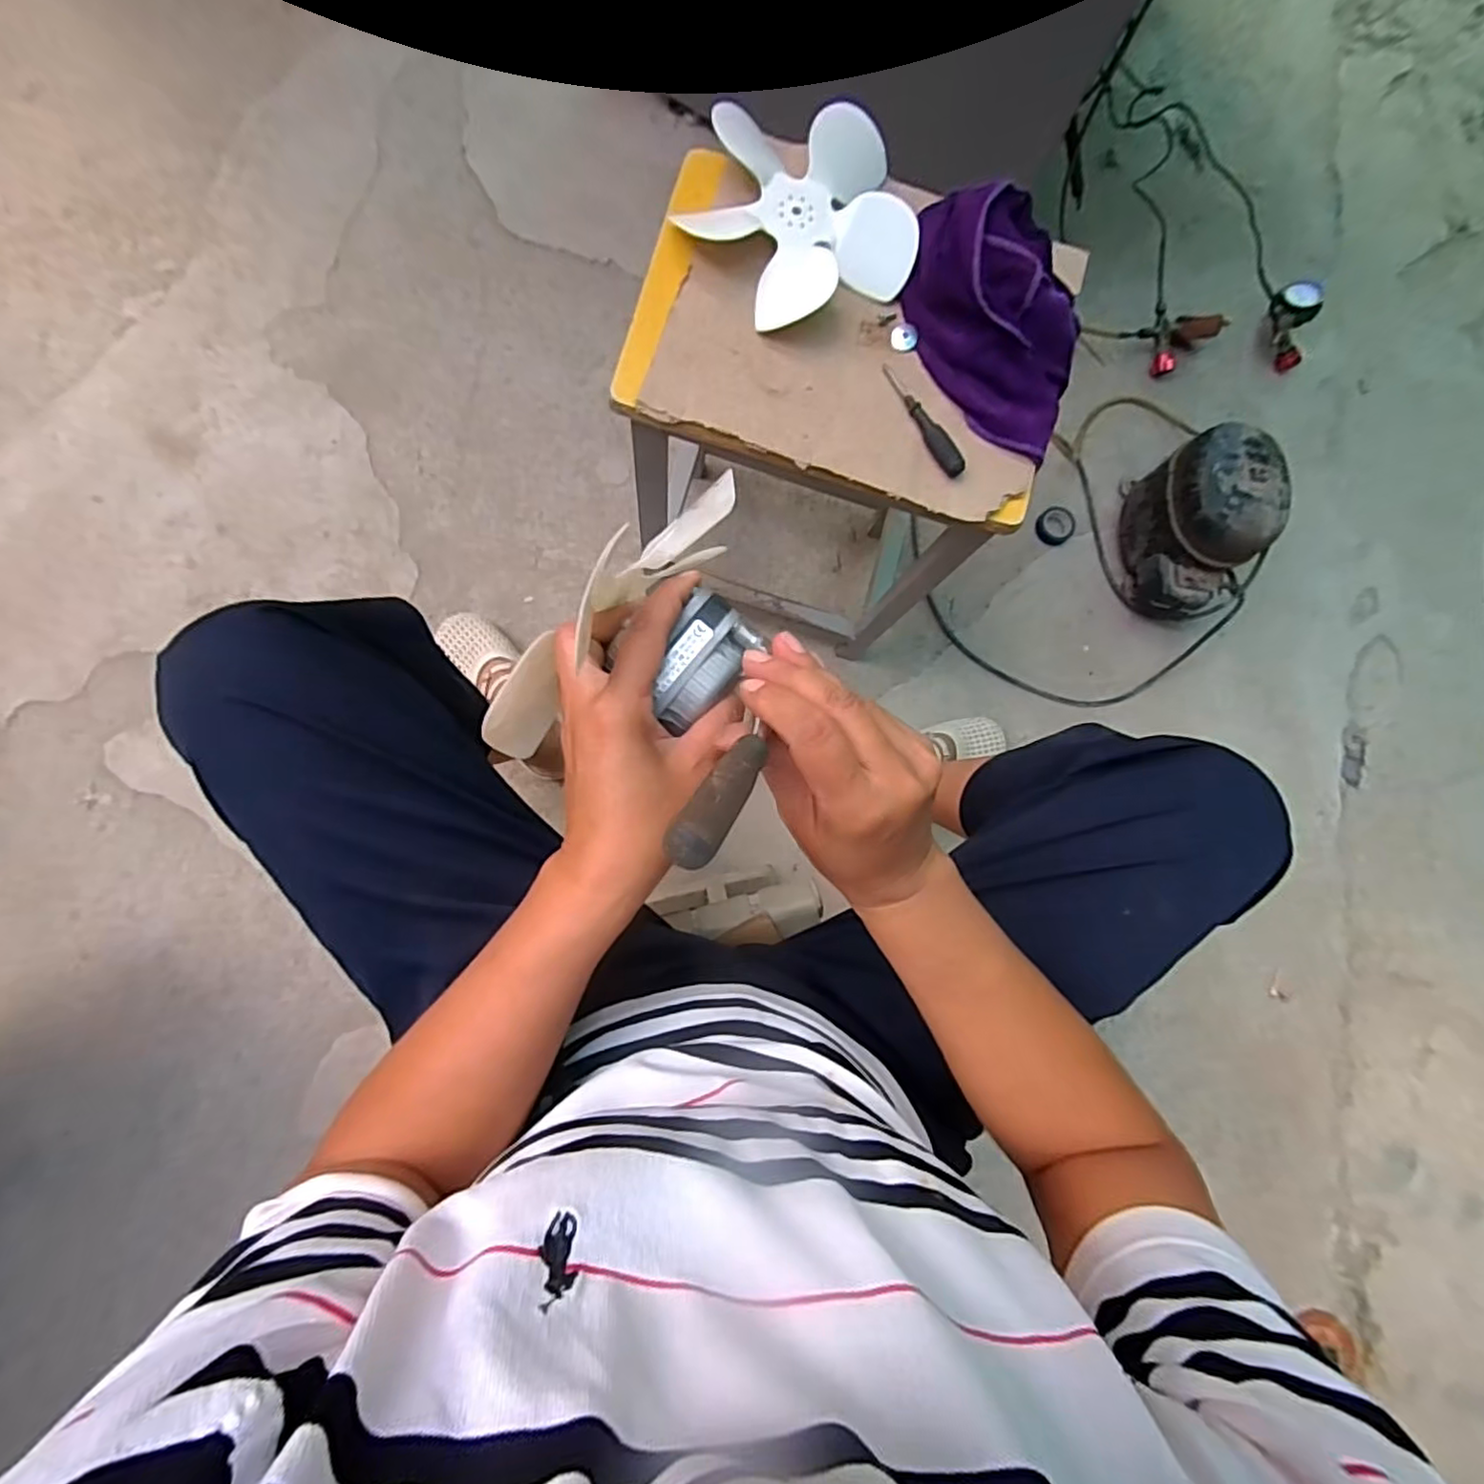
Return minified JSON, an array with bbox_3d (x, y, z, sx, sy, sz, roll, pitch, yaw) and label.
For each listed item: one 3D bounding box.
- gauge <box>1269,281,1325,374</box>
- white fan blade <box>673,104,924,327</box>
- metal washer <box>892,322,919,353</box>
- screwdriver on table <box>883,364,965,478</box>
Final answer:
[{"bbox_3d":[0.874,-0.660,1.040,0.067,0.049,0.126,-7,112,-5],"label":"gauge"},{"bbox_3d":[0.043,-0.407,0.504,0.166,0.031,0.159,-17,85,-6],"label":"white fan blade"},{"bbox_3d":[0.131,-0.325,0.526,0.023,0.004,0.021,-44,97,-1],"label":"metal washer"},{"bbox_3d":[0.140,-0.250,0.506,0.017,0.011,0.104,-30,87,-7],"label":"screwdriver on table"}]

